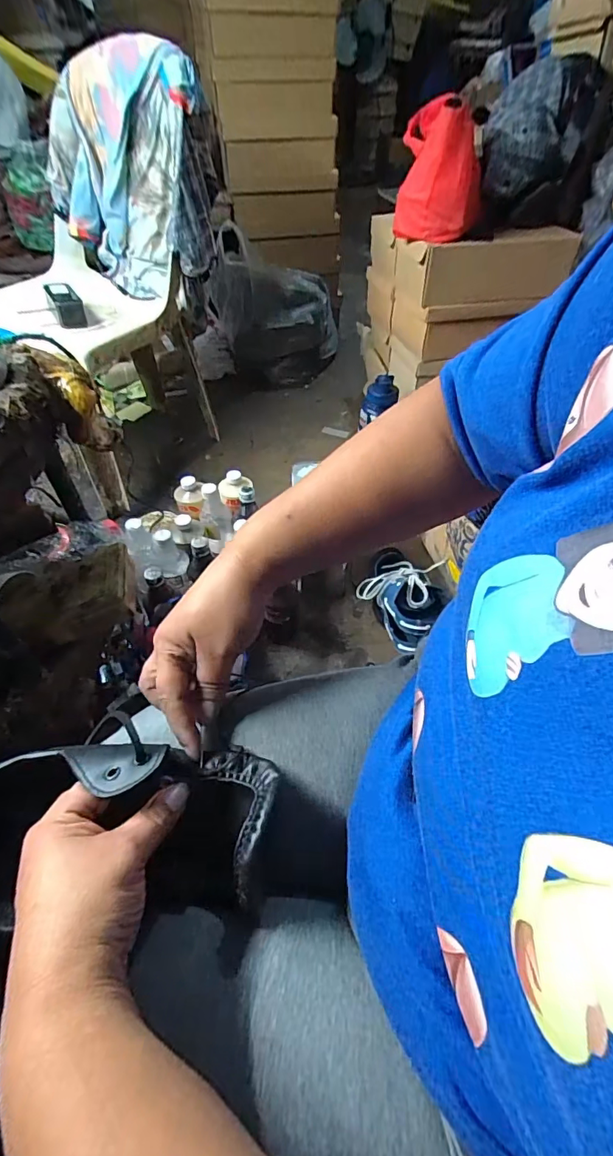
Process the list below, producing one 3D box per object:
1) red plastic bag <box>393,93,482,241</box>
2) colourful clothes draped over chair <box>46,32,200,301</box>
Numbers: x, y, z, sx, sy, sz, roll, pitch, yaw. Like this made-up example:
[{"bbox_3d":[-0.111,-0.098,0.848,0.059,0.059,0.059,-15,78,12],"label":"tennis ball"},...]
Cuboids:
[{"bbox_3d":[0.243,-0.724,0.841,0.148,0.187,0.138,9,50,8],"label":"red plastic bag"},{"bbox_3d":[-0.368,-0.822,0.973,0.399,0.401,0.098,24,38,24],"label":"colourful clothes draped over chair"}]

